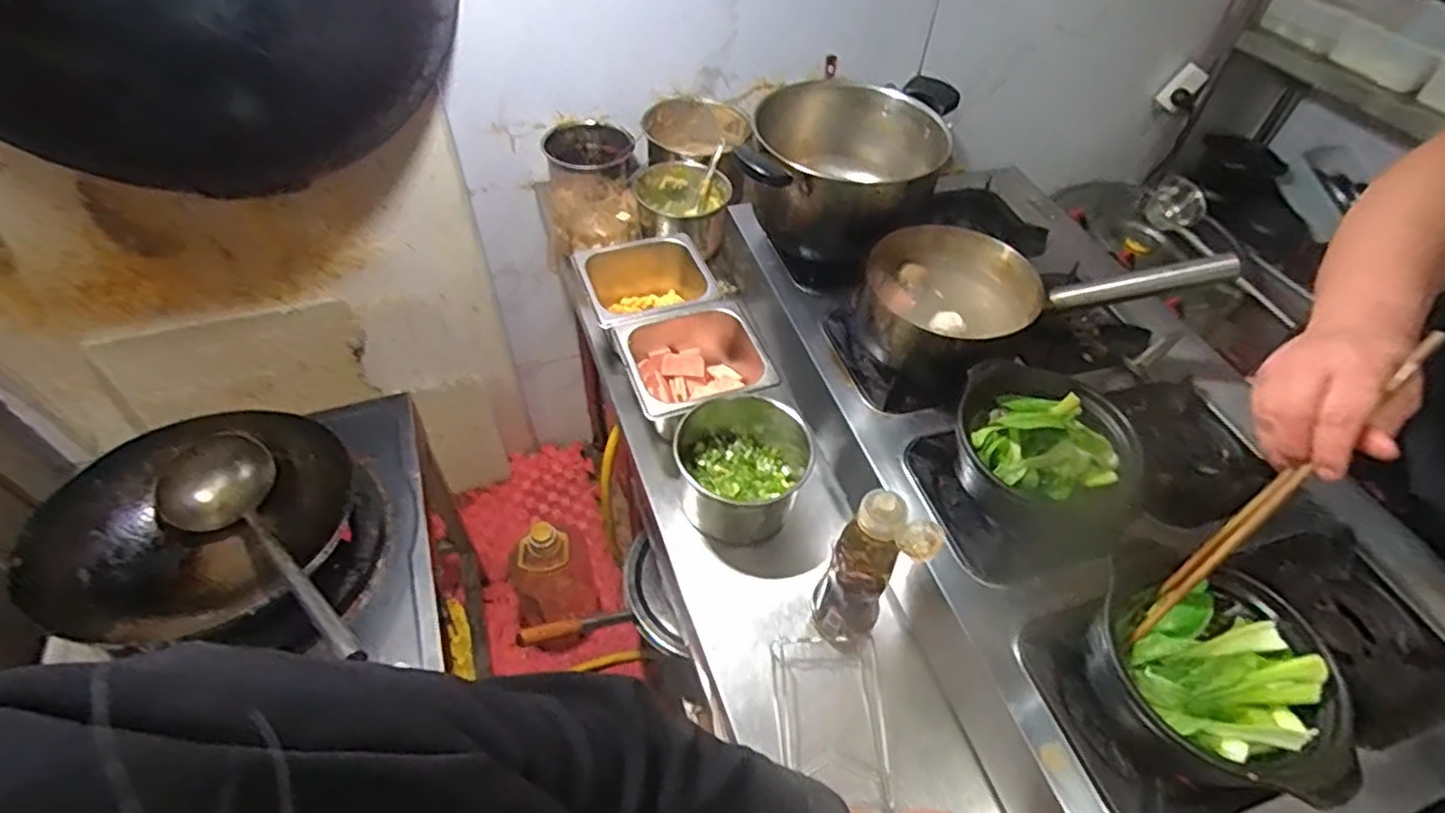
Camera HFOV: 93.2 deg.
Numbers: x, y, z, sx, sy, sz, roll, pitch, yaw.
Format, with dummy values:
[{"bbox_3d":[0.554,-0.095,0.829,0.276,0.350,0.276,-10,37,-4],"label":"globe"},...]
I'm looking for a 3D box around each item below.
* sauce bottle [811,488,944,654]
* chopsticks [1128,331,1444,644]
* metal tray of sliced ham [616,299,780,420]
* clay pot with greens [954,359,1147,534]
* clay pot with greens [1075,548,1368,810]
[{"bbox_3d":[0.134,0.164,0.650,0.083,0.207,0.051,33,55,22],"label":"sauce bottle"},{"bbox_3d":[0.427,0.070,0.533,0.014,0.303,0.032,44,19,28],"label":"chopsticks"},{"bbox_3d":[-0.036,-0.041,0.891,0.181,0.089,0.163,-11,51,-13],"label":"metal tray of sliced ham"},{"bbox_3d":[0.312,0.044,0.685,0.155,0.084,0.166,2,49,-2],"label":"clay pot with greens"},{"bbox_3d":[0.384,0.213,0.552,0.163,0.087,0.159,2,49,-2],"label":"clay pot with greens"}]

